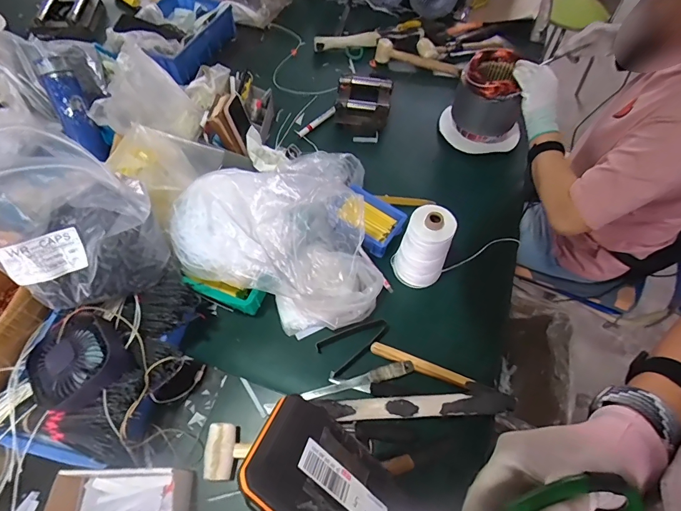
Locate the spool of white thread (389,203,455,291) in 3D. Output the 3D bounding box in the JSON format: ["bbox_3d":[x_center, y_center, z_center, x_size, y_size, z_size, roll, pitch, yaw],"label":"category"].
[{"bbox_3d":[0.156,-0.012,0.742,0.074,0.175,0.073,1,58,-1],"label":"spool of white thread"}]

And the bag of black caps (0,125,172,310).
[{"bbox_3d":[-0.389,-0.055,0.574,0.181,0.236,0.211,28,61,15],"label":"bag of black caps"}]

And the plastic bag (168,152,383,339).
[{"bbox_3d":[-0.103,-0.036,0.692,0.369,0.249,0.220,22,62,11],"label":"plastic bag"}]

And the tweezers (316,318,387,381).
[{"bbox_3d":[0.027,0.155,0.719,0.131,0.022,0.069,-29,65,-17],"label":"tweezers"}]

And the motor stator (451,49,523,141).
[{"bbox_3d":[0.342,-0.360,0.931,0.144,0.168,0.155,26,63,13],"label":"motor stator"}]

